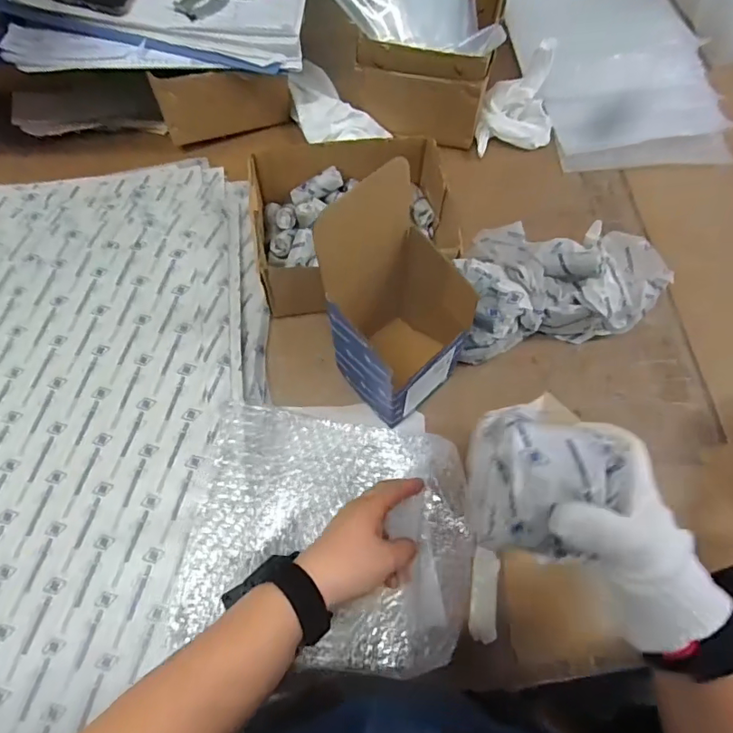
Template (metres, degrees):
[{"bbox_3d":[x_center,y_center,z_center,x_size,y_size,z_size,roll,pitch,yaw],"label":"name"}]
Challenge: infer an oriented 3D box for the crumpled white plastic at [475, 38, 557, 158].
[{"bbox_3d":[0.188,-0.313,0.617,0.090,0.093,0.110,19,69,5],"label":"crumpled white plastic"}]

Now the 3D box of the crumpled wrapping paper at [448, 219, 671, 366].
[{"bbox_3d":[0.193,-0.077,0.520,0.226,0.094,0.103,-10,69,-6],"label":"crumpled wrapping paper"}]

